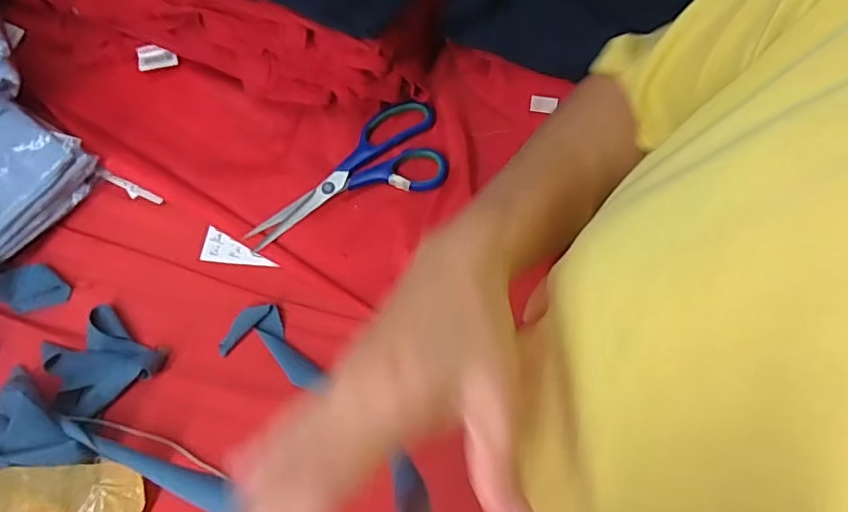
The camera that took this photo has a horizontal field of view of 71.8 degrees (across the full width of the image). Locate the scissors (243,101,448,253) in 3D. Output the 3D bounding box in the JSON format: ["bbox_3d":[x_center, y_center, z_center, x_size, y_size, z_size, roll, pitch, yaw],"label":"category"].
[{"bbox_3d":[-0.070,-0.071,0.491,0.177,0.008,0.081,-20,74,-4],"label":"scissors"}]

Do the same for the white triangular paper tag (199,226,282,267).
[{"bbox_3d":[-0.155,0.001,0.480,0.066,0.007,0.027,28,76,10],"label":"white triangular paper tag"}]

